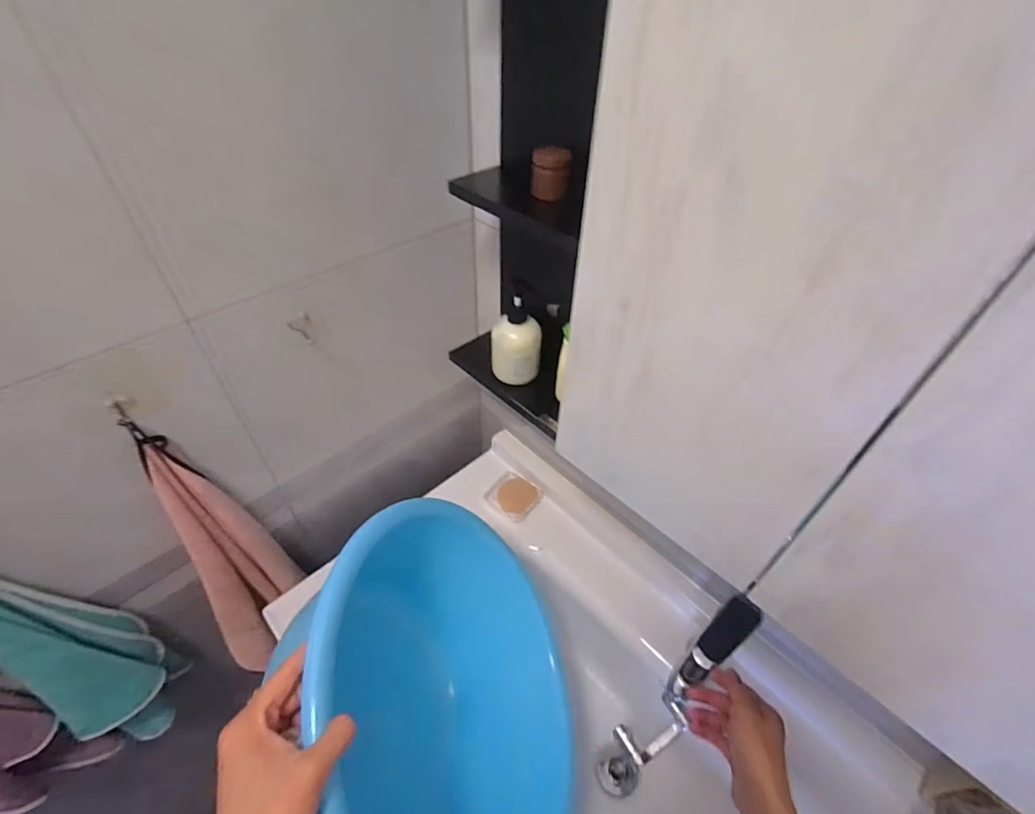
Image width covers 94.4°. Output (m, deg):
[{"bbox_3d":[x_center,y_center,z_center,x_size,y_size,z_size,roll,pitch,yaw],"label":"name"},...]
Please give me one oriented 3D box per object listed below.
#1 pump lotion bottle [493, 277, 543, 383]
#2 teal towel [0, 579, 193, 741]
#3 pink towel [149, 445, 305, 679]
[{"bbox_3d":[0.004,-0.092,0.639,0.058,0.122,0.056,32,52,26],"label":"pump lotion bottle"},{"bbox_3d":[-0.535,0.312,0.588,0.116,0.452,0.088,-21,49,-21],"label":"teal towel"},{"bbox_3d":[-0.402,0.214,0.661,0.074,0.363,0.150,13,46,11],"label":"pink towel"}]

